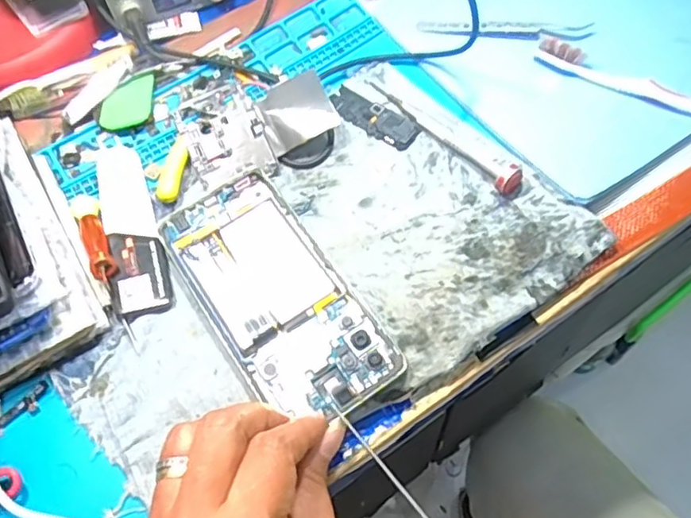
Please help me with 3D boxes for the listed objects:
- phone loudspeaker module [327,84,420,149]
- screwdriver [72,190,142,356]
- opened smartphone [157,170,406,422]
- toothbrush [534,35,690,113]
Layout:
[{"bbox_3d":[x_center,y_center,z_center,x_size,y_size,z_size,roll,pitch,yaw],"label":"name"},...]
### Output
[{"bbox_3d":[0.017,-0.092,0.402,0.064,0.011,0.023,37,70,21],"label":"phone loudspeaker module"},{"bbox_3d":[-0.139,0.003,0.359,0.015,0.018,0.109,-26,71,-11],"label":"screwdriver"},{"bbox_3d":[-0.040,0.019,0.345,0.075,0.006,0.154,-36,66,-14],"label":"opened smartphone"},{"bbox_3d":[0.172,-0.116,0.394,0.104,0.013,0.010,26,66,16],"label":"toothbrush"}]

